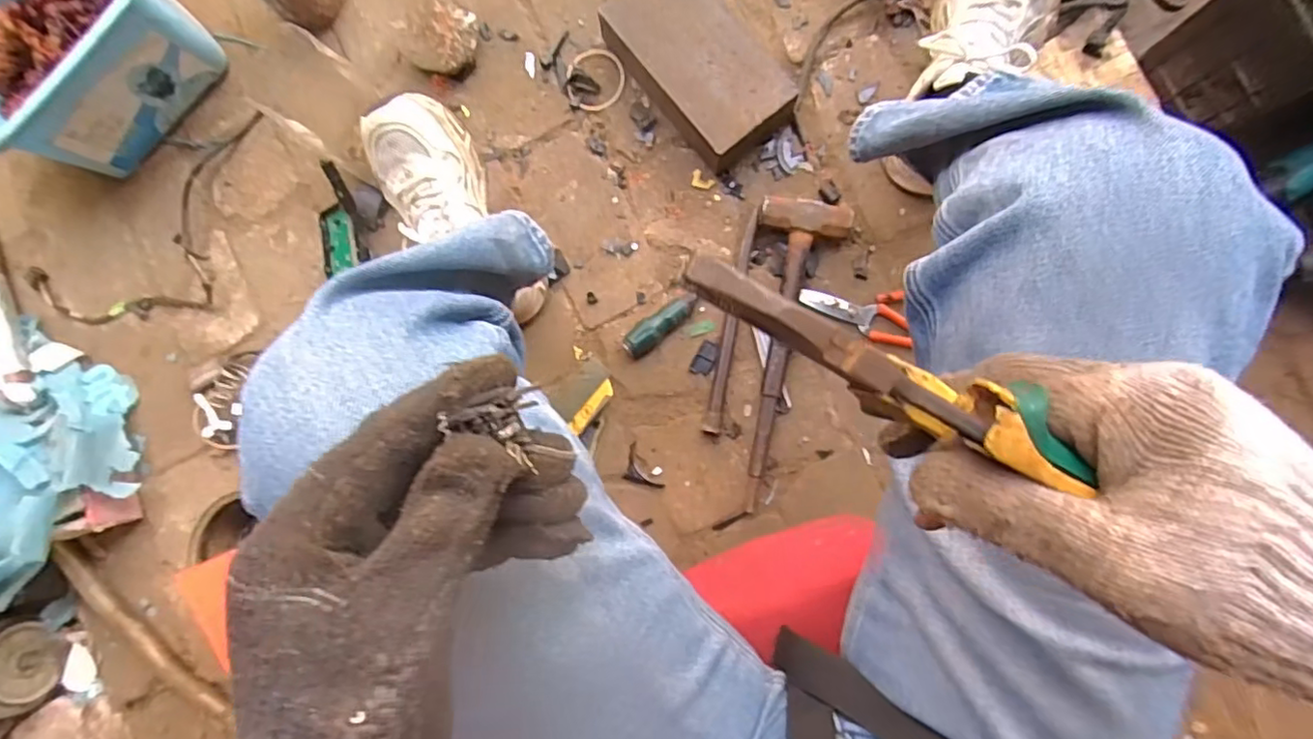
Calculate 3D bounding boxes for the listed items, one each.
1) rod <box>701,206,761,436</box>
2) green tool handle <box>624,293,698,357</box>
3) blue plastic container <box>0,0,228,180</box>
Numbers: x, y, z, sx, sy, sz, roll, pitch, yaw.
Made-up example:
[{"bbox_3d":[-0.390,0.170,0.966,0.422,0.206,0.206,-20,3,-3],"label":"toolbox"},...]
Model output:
[{"bbox_3d":[0.086,-0.052,0.696,0.019,0.023,0.254,12,89,5],"label":"rod"},{"bbox_3d":[0.005,-0.053,0.719,0.100,0.028,0.027,-41,85,2],"label":"green tool handle"},{"bbox_3d":[-0.650,-0.370,0.707,0.158,0.152,0.288,43,92,5],"label":"blue plastic container"}]

